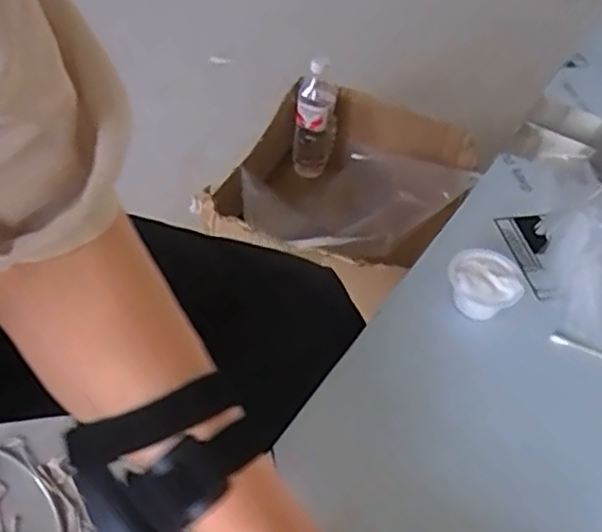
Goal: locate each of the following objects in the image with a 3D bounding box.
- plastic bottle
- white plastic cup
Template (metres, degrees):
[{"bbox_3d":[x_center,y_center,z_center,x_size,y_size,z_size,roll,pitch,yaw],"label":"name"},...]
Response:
[{"bbox_3d":[0.026,-0.264,1.233,0.074,0.206,0.074,9,48,3],"label":"plastic bottle"},{"bbox_3d":[0.136,0.016,0.505,0.052,0.033,0.048,3,48,-3],"label":"white plastic cup"}]

